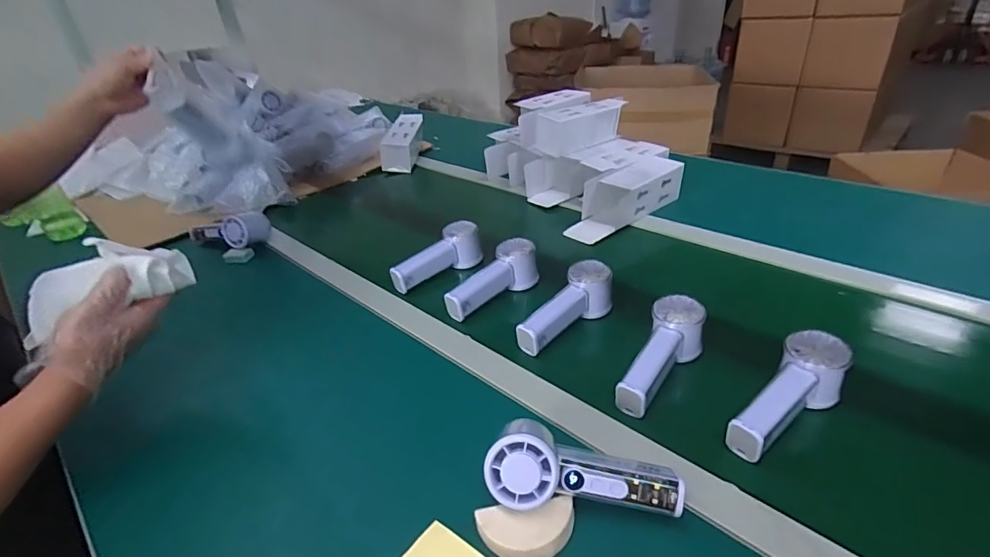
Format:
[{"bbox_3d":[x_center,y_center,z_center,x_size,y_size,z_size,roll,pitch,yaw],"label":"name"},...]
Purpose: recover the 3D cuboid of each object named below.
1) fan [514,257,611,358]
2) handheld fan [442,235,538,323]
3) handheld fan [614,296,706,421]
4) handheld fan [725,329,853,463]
[{"bbox_3d":[0.091,0.038,0.600,0.056,0.057,0.152,22,39,35],"label":"fan"},{"bbox_3d":[-0.007,-0.001,0.674,0.153,0.062,0.045,-25,38,-31],"label":"handheld fan"},{"bbox_3d":[0.180,0.080,0.517,0.053,0.059,0.146,18,37,31],"label":"handheld fan"},{"bbox_3d":[0.279,0.113,0.462,0.151,0.053,0.053,-34,41,-20],"label":"handheld fan"}]

